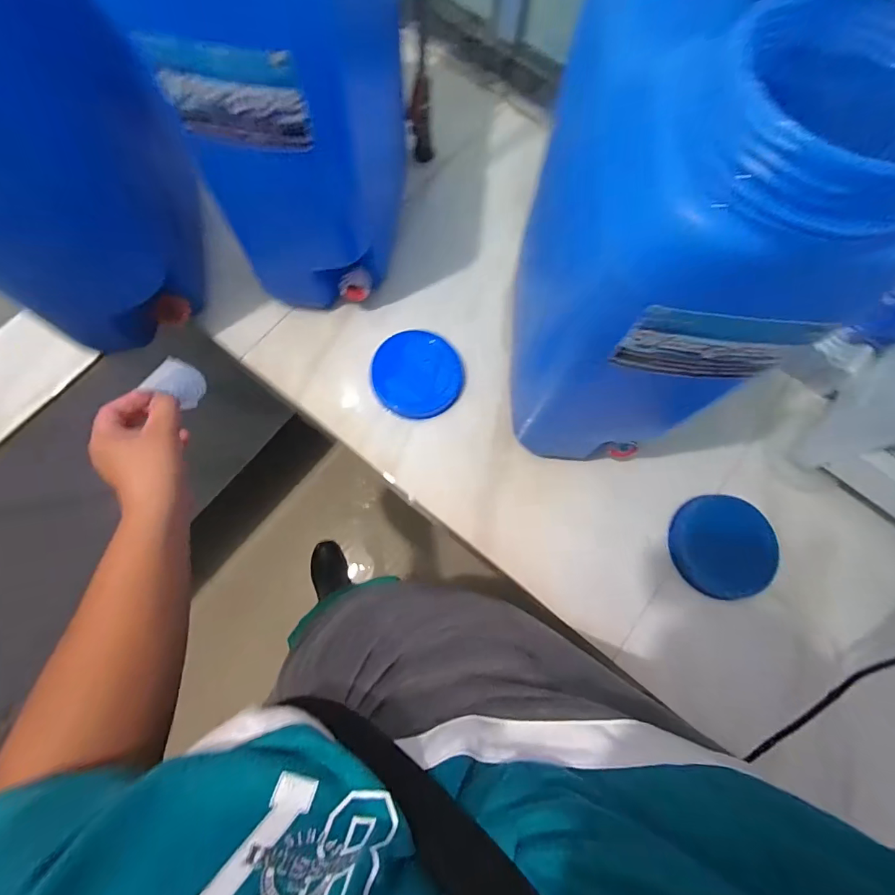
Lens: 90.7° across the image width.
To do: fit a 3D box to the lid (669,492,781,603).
[{"bbox_3d":[0.330,0.116,0.524,0.113,0.025,0.114,-1,81,5],"label":"lid"}]

